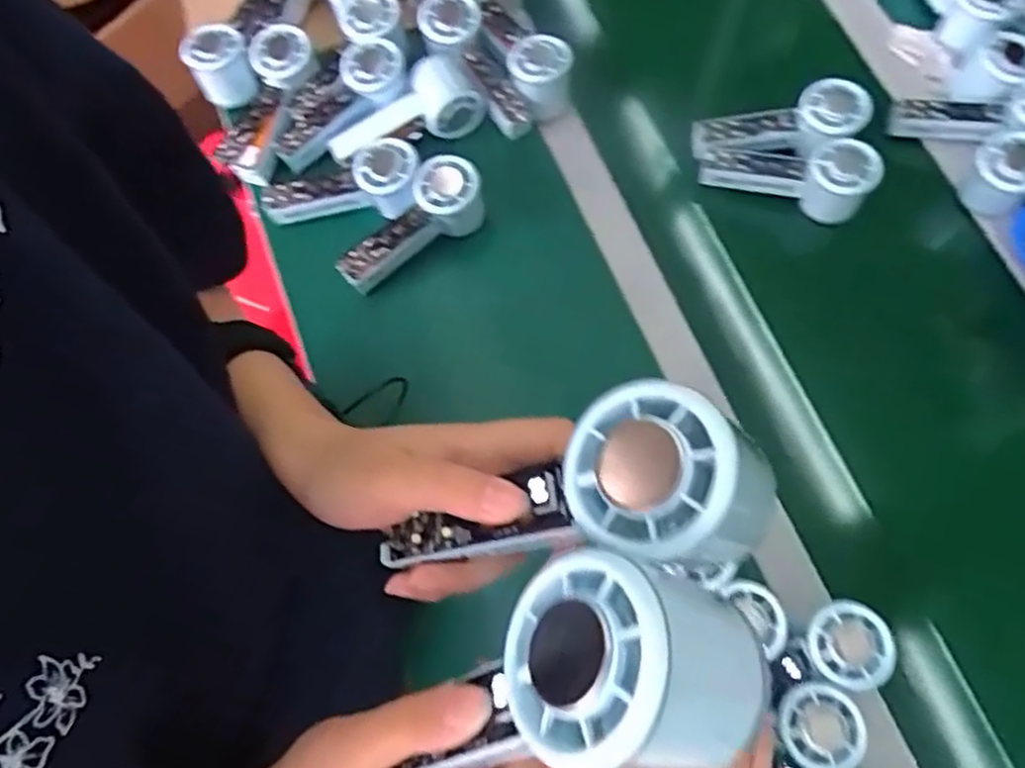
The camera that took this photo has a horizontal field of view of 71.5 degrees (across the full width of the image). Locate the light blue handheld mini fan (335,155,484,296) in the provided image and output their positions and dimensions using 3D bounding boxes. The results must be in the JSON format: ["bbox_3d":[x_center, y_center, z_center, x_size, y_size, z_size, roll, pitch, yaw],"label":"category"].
[{"bbox_3d":[-0.096,-0.148,0.660,0.149,0.058,0.058,-31,74,-7],"label":"light blue handheld mini fan"}]

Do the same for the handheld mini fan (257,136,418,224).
[{"bbox_3d":[-0.160,-0.185,0.675,0.152,0.043,0.055,-11,72,13],"label":"handheld mini fan"}]

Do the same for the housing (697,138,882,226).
[{"bbox_3d":[0.262,-0.197,0.679,0.155,0.050,0.055,13,73,19],"label":"housing"}]

